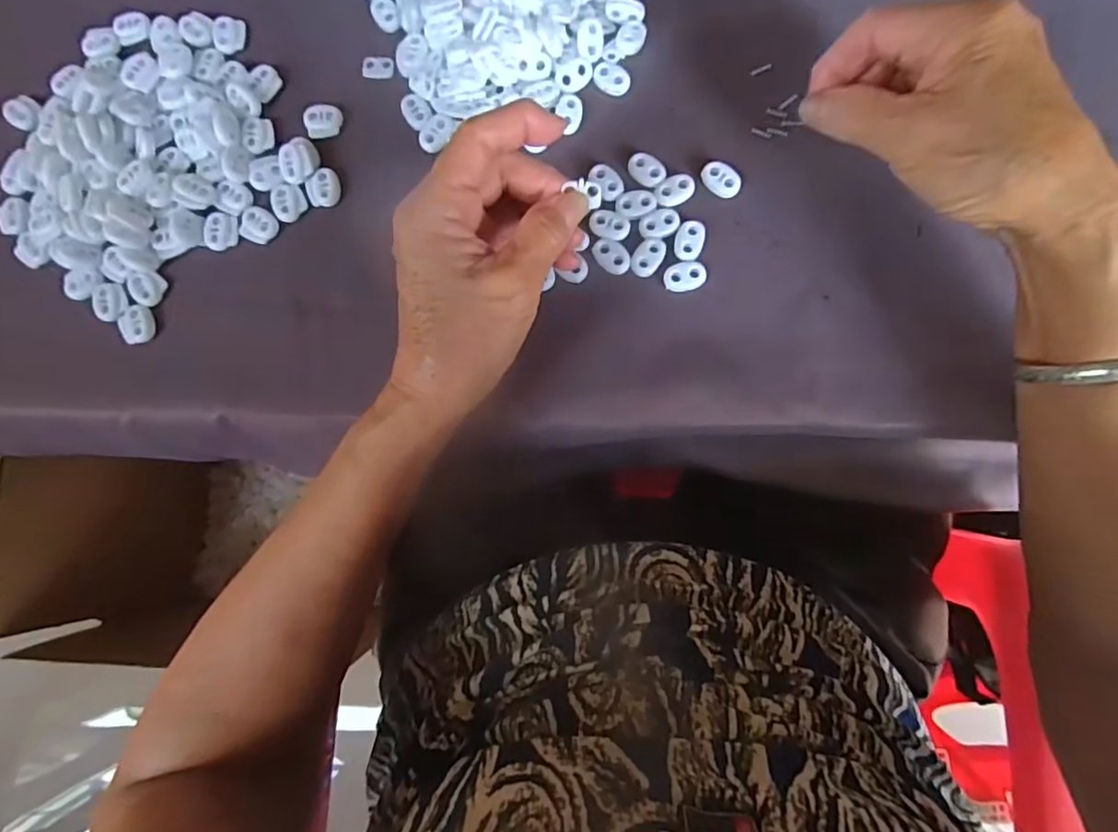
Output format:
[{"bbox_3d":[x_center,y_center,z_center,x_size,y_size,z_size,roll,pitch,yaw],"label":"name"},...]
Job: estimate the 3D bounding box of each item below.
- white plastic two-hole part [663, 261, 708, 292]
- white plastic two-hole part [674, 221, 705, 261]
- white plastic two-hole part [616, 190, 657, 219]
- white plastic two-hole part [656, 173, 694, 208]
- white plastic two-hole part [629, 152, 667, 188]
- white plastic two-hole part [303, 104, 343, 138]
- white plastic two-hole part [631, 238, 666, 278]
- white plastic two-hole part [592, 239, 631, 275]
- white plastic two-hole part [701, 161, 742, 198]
[{"bbox_3d":[0.069,-0.076,0.312,0.022,0.004,0.017,0,83,4],"label":"white plastic two-hole part"},{"bbox_3d":[0.071,-0.096,0.314,0.014,0.004,0.022,15,84,6],"label":"white plastic two-hole part"},{"bbox_3d":[0.043,-0.118,0.318,0.022,0.004,0.015,-1,83,4],"label":"white plastic two-hole part"},{"bbox_3d":[0.064,-0.125,0.318,0.023,0.004,0.015,-28,82,1],"label":"white plastic two-hole part"},{"bbox_3d":[0.049,-0.137,0.321,0.022,0.004,0.017,42,88,8],"label":"white plastic two-hole part"},{"bbox_3d":[-0.139,-0.173,0.340,0.021,0.007,0.019,-10,83,3],"label":"white plastic two-hole part"},{"bbox_3d":[0.049,-0.088,0.315,0.015,0.004,0.023,31,86,7],"label":"white plastic two-hole part"},{"bbox_3d":[0.029,-0.088,0.316,0.015,0.004,0.023,-40,82,-1],"label":"white plastic two-hole part"},{"bbox_3d":[0.089,-0.131,0.318,0.023,0.004,0.016,33,87,7],"label":"white plastic two-hole part"}]

